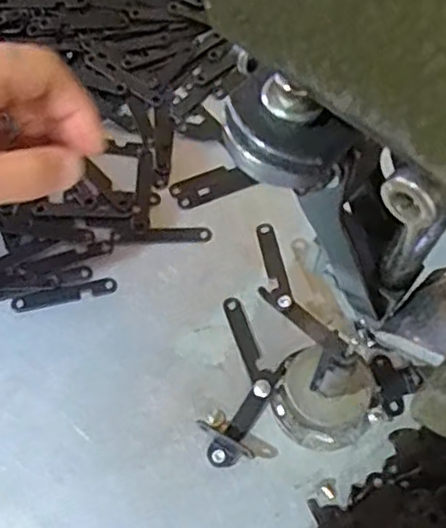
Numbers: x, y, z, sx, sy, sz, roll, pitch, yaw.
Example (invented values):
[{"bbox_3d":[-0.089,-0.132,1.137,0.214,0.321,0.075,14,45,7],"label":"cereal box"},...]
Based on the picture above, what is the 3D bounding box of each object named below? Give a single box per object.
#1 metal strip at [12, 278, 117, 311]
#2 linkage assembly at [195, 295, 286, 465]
[{"bbox_3d":[-0.079,0.015,0.344,0.051,0.004,0.008,-12,64,-7],"label":"metal strip"},{"bbox_3d":[0.011,0.054,0.322,0.034,0.010,0.079,6,64,2],"label":"linkage assembly"}]

